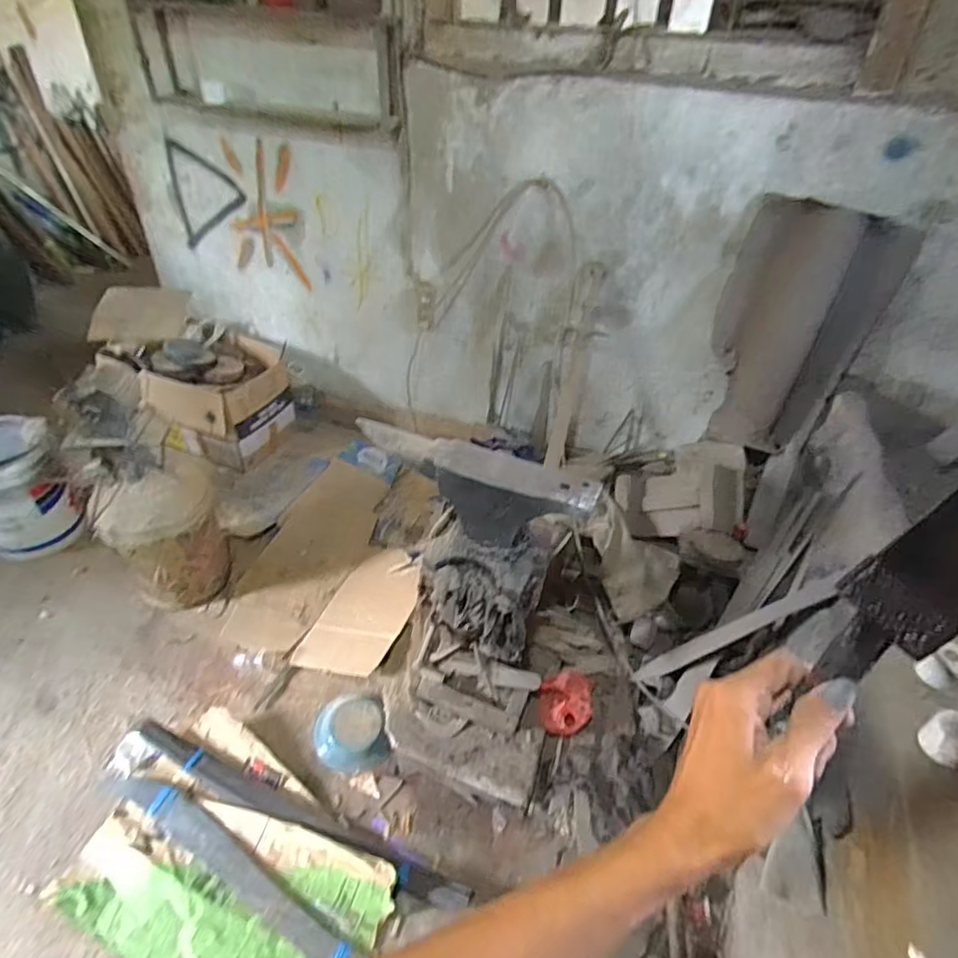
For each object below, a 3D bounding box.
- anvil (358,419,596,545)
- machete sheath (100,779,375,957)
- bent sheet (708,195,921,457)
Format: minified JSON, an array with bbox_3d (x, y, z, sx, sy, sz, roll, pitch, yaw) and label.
[{"bbox_3d":[-0.025,0.018,1.209,0.533,0.172,0.103,16,43,14],"label":"anvil"},{"bbox_3d":[-0.561,0.837,1.264,0.686,0.016,0.088,22,45,20],"label":"machete sheath"},{"bbox_3d":[0.864,-0.387,1.563,0.395,0.599,0.198,14,43,12],"label":"bent sheet"}]

